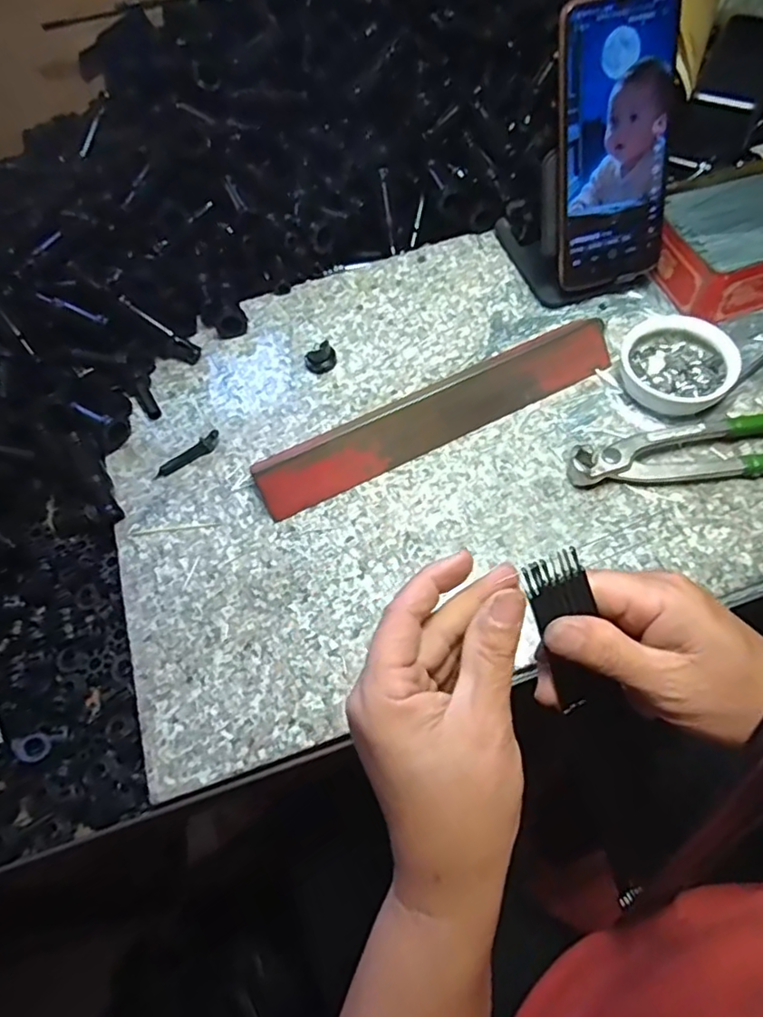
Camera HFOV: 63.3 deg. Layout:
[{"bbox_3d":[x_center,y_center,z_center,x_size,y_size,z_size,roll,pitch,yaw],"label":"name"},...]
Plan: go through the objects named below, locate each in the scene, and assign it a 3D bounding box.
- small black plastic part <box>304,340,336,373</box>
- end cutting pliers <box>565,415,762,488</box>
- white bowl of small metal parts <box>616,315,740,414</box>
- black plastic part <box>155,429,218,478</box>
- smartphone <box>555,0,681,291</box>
[{"bbox_3d":[-0.044,-0.111,0.458,0.023,0.013,0.015,-42,65,-16],"label":"small black plastic part"},{"bbox_3d":[0.217,-0.040,0.389,0.197,0.014,0.044,-7,60,3],"label":"end cutting pliers"},{"bbox_3d":[0.198,-0.099,0.414,0.070,0.021,0.066,-3,61,5],"label":"white bowl of small metal parts"},{"bbox_3d":[-0.134,-0.038,0.429,0.050,0.007,0.010,-33,63,-12],"label":"black plastic part"},{"bbox_3d":[0.156,-0.236,0.409,0.082,0.166,0.006,-17,35,-5],"label":"smartphone"}]

